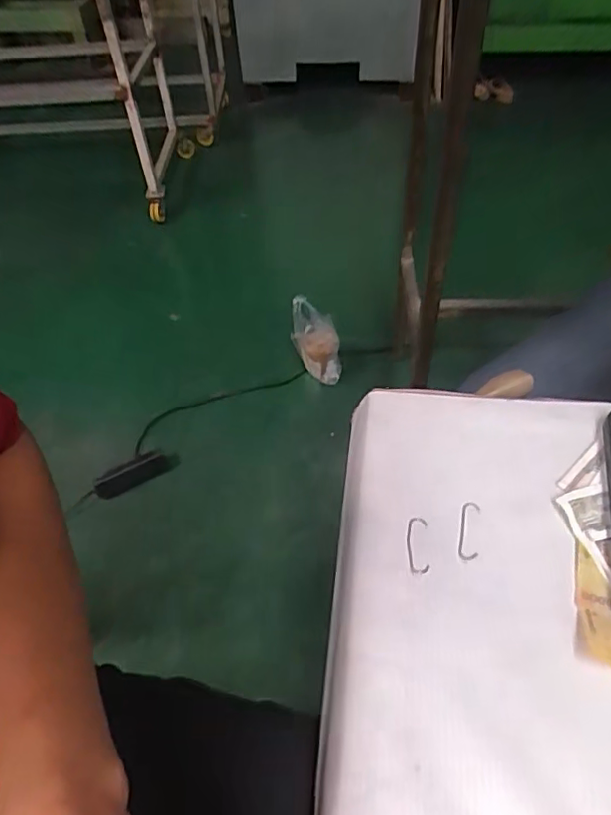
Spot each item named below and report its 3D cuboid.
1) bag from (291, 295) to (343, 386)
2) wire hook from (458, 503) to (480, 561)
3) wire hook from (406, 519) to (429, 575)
[{"bbox_3d":[0.028,-0.174,1.483,0.106,0.257,0.069,-36,28,-25],"label":"bag"},{"bbox_3d":[0.109,0.081,0.378,0.012,0.004,0.043,10,50,11],"label":"wire hook"},{"bbox_3d":[0.074,0.090,0.375,0.014,0.004,0.040,3,49,5],"label":"wire hook"}]

